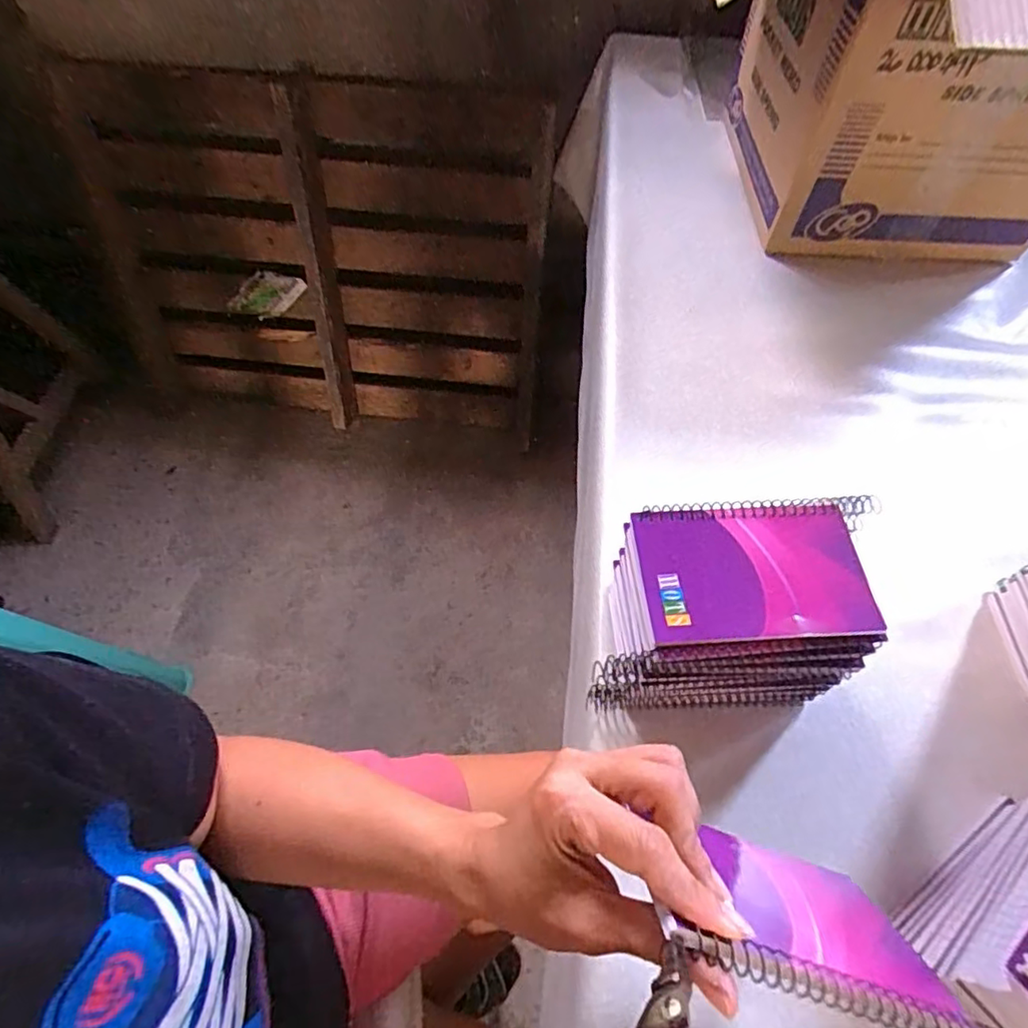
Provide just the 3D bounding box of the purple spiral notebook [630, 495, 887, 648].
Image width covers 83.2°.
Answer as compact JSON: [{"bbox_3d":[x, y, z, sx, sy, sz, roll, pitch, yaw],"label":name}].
[{"bbox_3d":[0.145,0.030,0.334,0.141,0.010,0.086,-4,59,-2],"label":"purple spiral notebook"}]

